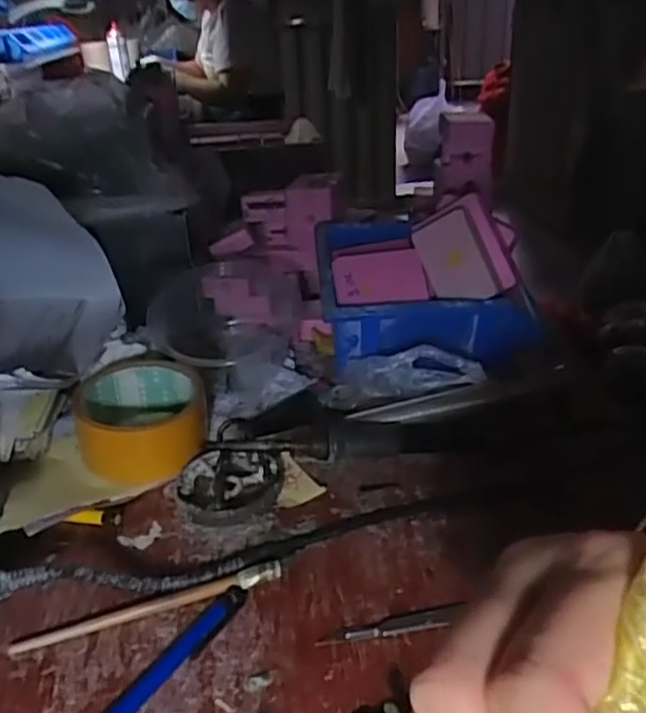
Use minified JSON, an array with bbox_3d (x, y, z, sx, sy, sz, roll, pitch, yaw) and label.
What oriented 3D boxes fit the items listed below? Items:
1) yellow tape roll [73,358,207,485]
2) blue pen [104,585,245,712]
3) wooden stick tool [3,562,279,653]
[{"bbox_3d":[-0.124,0.042,0.473,0.079,0.046,0.079,-2,29,1],"label":"yellow tape roll"},{"bbox_3d":[-0.085,0.155,0.315,0.014,0.009,0.143,15,34,30],"label":"blue pen"},{"bbox_3d":[-0.090,0.130,0.361,0.138,0.009,0.010,-11,30,-14],"label":"wooden stick tool"}]

